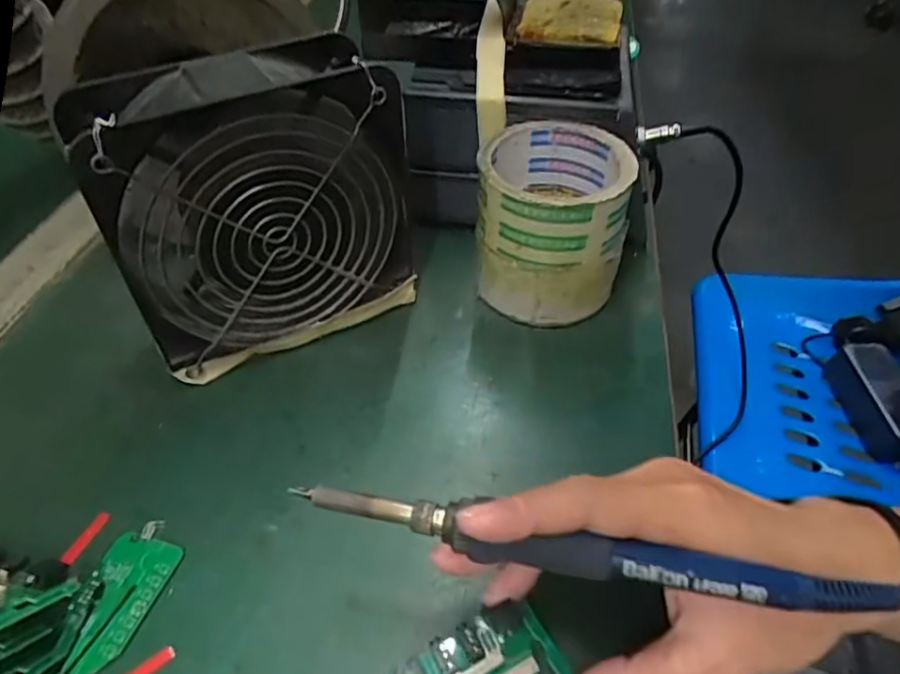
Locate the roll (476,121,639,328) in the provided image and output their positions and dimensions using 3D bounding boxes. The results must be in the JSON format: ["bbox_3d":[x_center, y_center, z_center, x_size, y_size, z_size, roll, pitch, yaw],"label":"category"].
[{"bbox_3d":[0.061,-0.067,0.373,0.082,0.094,0.083,0,46,0],"label":"roll"}]

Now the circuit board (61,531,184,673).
[{"bbox_3d":[-0.143,0.112,0.261,0.032,0.004,0.059,10,47,10],"label":"circuit board"}]

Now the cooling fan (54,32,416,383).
[{"bbox_3d":[-0.100,-0.063,0.331,0.151,0.151,0.067,-29,52,-25],"label":"cooling fan"}]

